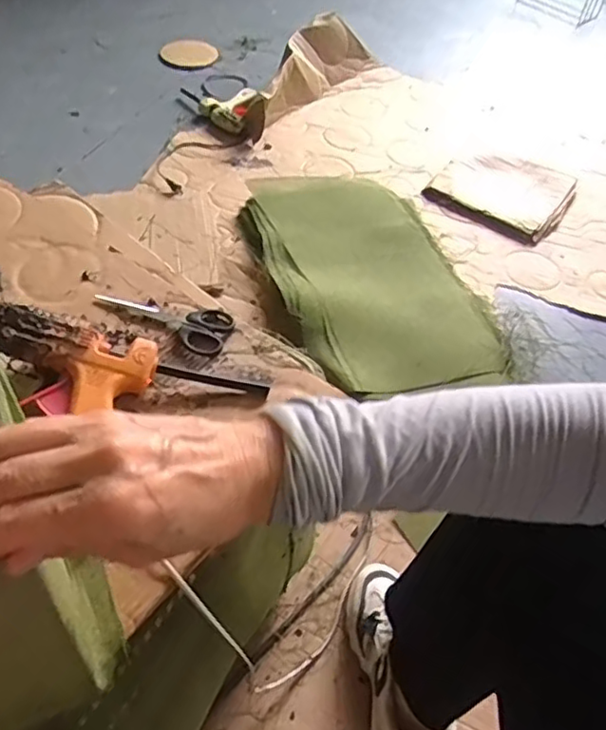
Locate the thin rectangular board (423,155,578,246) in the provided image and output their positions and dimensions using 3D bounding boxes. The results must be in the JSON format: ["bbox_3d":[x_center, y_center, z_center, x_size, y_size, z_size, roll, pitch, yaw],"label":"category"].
[{"bbox_3d":[0.467,-0.406,1.473,0.284,0.032,0.305,32,55,18],"label":"thin rectangular board"}]

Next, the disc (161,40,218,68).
[{"bbox_3d":[-0.314,-0.866,1.762,0.154,0.015,0.147,0,58,0],"label":"disc"}]

